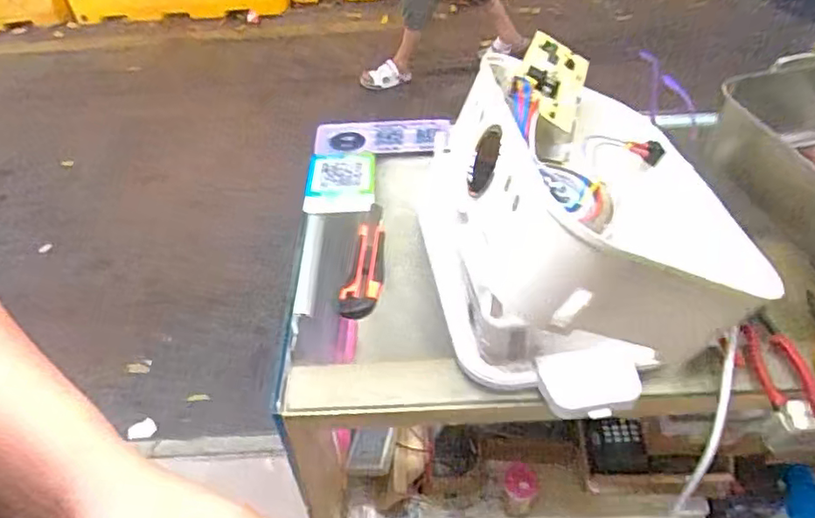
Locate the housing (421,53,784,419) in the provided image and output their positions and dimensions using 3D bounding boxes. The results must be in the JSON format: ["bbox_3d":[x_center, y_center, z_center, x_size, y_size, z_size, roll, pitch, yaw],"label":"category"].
[{"bbox_3d":[0.174,-0.051,0.572,0.243,0.184,0.325,9,46,13],"label":"housing"}]

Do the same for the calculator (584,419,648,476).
[{"bbox_3d":[0.260,0.235,0.735,0.068,0.008,0.068,-6,87,19],"label":"calculator"}]

